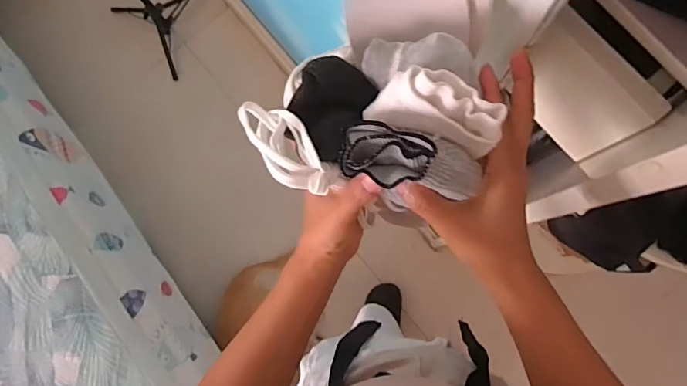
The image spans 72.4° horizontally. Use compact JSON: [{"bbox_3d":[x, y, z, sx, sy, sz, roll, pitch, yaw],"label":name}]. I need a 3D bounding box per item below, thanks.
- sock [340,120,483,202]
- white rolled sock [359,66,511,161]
[{"bbox_3d":[0.040,-0.021,0.295,0.088,0.047,0.036,15,83,17],"label":"sock"},{"bbox_3d":[0.057,-0.054,0.298,0.080,0.040,0.034,20,84,6],"label":"white rolled sock"}]

